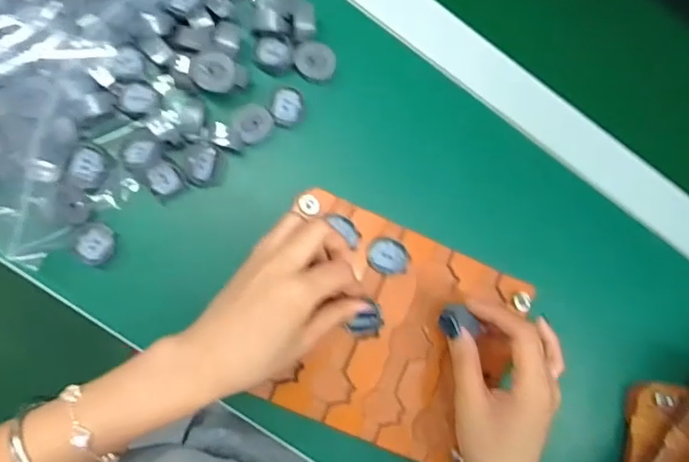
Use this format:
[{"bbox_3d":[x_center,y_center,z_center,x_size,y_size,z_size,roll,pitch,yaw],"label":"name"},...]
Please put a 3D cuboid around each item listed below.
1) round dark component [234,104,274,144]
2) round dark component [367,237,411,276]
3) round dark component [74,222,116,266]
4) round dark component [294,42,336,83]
[{"bbox_3d":[-0.063,-0.074,0.396,0.026,0.012,0.026,0,87,-10],"label":"round dark component"},{"bbox_3d":[0.031,0.018,0.403,0.031,0.004,0.024,18,85,-8],"label":"round dark component"},{"bbox_3d":[-0.167,0.009,0.386,0.023,0.013,0.028,10,86,-9],"label":"round dark component"},{"bbox_3d":[-0.021,-0.119,0.403,0.029,0.010,0.024,32,83,-7],"label":"round dark component"}]

